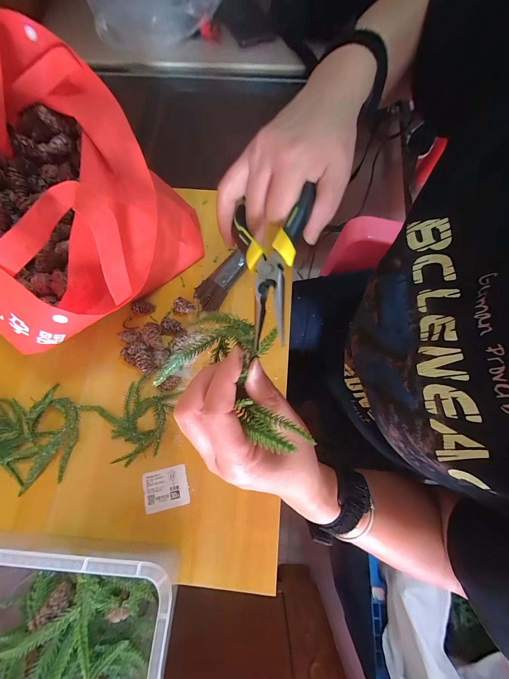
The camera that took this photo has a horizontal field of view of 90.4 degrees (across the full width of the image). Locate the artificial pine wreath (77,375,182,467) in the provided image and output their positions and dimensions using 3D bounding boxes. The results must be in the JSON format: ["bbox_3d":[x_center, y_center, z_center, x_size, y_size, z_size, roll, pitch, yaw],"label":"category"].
[{"bbox_3d":[-0.163,0.099,0.346,0.106,0.038,0.115,0,75,1],"label":"artificial pine wreath"}]

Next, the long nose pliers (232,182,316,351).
[{"bbox_3d":[0.007,-0.053,0.184,0.059,0.013,0.117,0,68,24],"label":"long nose pliers"}]

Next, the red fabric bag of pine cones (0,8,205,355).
[{"bbox_3d":[-0.242,-0.174,0.328,0.268,0.204,0.341,-43,79,-10],"label":"red fabric bag of pine cones"}]

